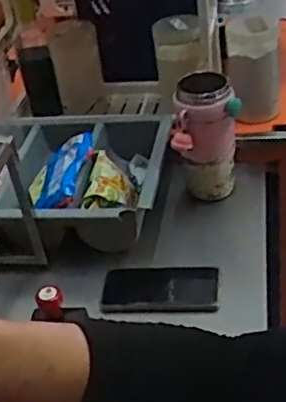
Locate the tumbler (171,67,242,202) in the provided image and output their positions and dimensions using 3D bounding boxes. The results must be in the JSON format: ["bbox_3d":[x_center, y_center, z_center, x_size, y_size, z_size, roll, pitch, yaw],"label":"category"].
[{"bbox_3d":[0.101,-0.094,1.035,0.100,0.198,0.078,-2,38,7],"label":"tumbler"}]

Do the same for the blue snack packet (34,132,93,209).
[{"bbox_3d":[-0.129,-0.044,1.034,0.078,0.022,0.165,-20,35,24],"label":"blue snack packet"}]

